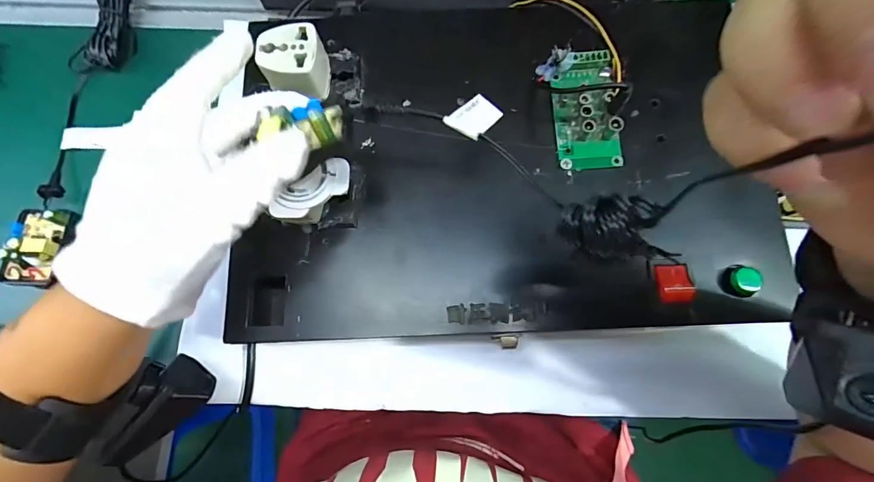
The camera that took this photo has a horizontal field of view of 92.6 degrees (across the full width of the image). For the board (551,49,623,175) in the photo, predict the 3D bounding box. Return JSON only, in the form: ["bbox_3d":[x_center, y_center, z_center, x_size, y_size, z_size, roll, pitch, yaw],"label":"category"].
[{"bbox_3d":[0.098,-0.085,0.272,0.040,0.024,0.074,-2,73,0],"label":"board"}]

